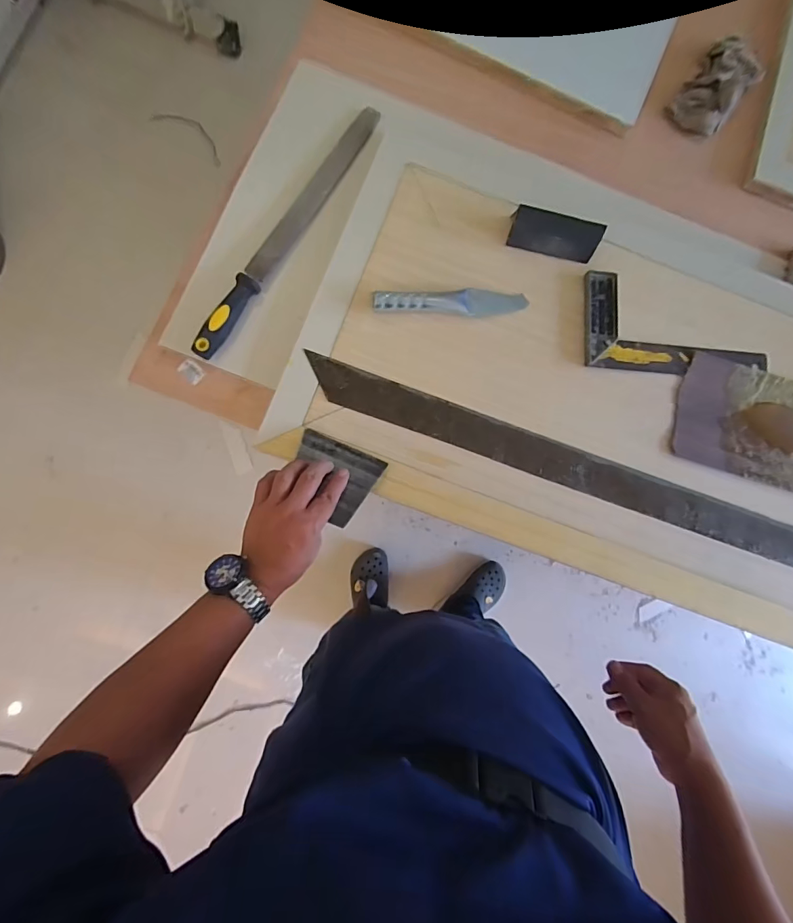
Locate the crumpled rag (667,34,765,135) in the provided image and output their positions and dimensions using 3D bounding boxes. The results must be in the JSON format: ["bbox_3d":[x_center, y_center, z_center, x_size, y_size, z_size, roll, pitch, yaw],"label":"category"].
[{"bbox_3d":[0.475,-0.553,0.630,0.086,0.045,0.164,37,81,1],"label":"crumpled rag"}]

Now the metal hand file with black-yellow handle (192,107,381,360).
[{"bbox_3d":[-0.136,-0.306,0.554,0.033,0.030,0.409,29,81,-1],"label":"metal hand file with black-yellow handle"}]

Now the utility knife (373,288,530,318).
[{"bbox_3d":[0.070,-0.203,0.546,0.194,0.014,0.031,-1,83,-5],"label":"utility knife"}]

